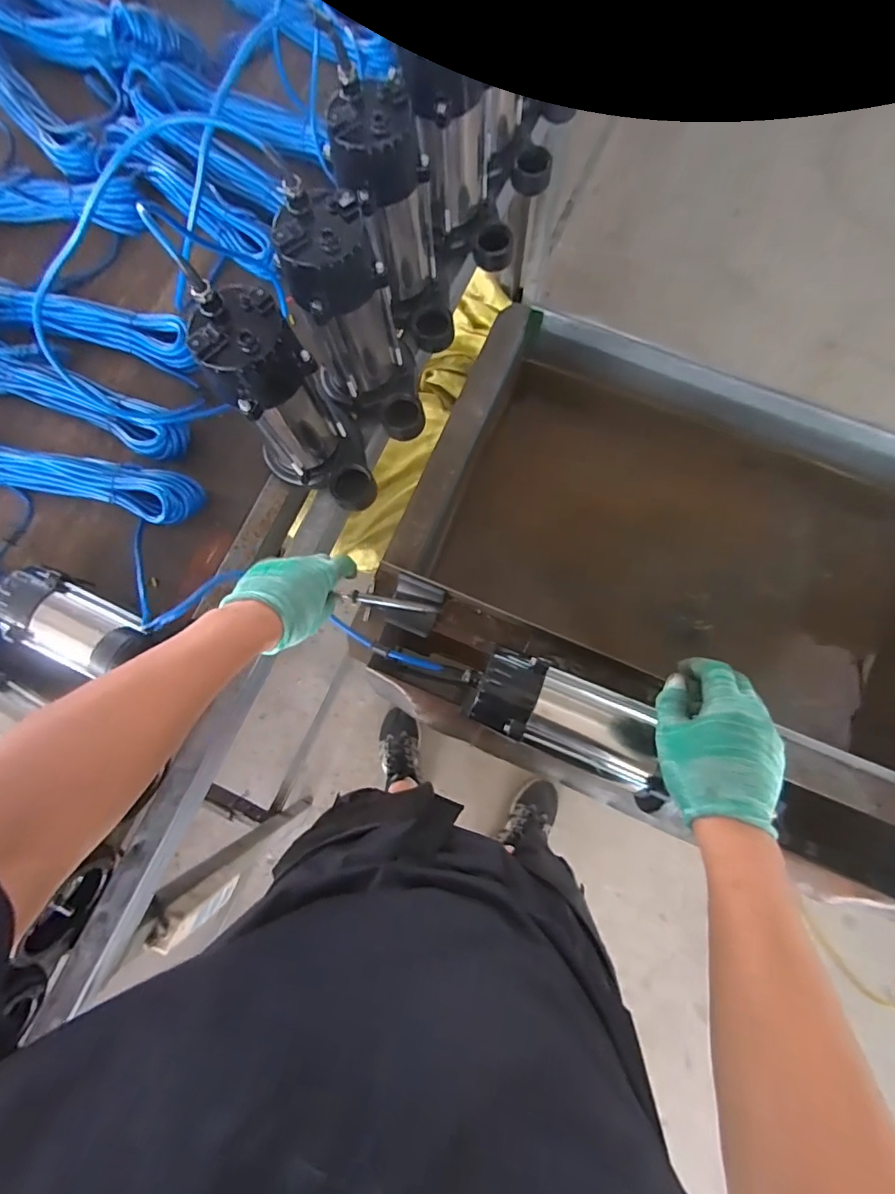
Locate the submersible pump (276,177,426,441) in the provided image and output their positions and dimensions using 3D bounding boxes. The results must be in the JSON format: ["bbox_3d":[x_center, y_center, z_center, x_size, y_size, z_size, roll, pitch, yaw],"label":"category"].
[{"bbox_3d":[-0.099,-0.289,0.559,0.114,0.220,0.140,-16,78,-2],"label":"submersible pump"}]

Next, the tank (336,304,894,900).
[{"bbox_3d":[0.327,-0.021,0.730,0.737,0.247,0.597,21,80,6],"label":"tank"}]

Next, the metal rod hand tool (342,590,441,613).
[{"bbox_3d":[-0.068,0.006,0.609,0.118,0.013,0.013,9,79,1],"label":"metal rod hand tool"}]

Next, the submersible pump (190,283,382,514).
[{"bbox_3d":[-0.156,-0.206,0.543,0.155,0.221,0.111,25,80,6],"label":"submersible pump"}]

